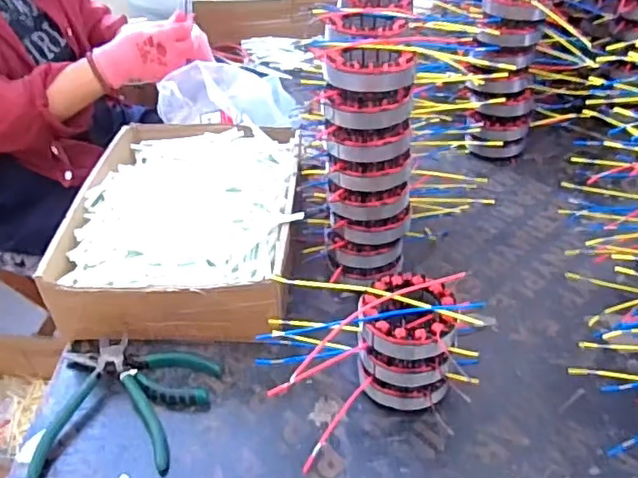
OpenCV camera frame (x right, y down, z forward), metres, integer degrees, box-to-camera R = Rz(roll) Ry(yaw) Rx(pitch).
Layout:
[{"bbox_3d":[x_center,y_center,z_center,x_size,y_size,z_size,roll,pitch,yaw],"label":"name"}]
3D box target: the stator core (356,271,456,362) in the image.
[{"bbox_3d":[0.079,0.072,0.548,0.084,0.032,0.089,2,39,7],"label":"stator core"}]

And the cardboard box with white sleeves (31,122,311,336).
[{"bbox_3d":[-0.150,-0.020,0.733,0.240,0.094,0.330,-2,39,2],"label":"cardboard box with white sleeves"}]

